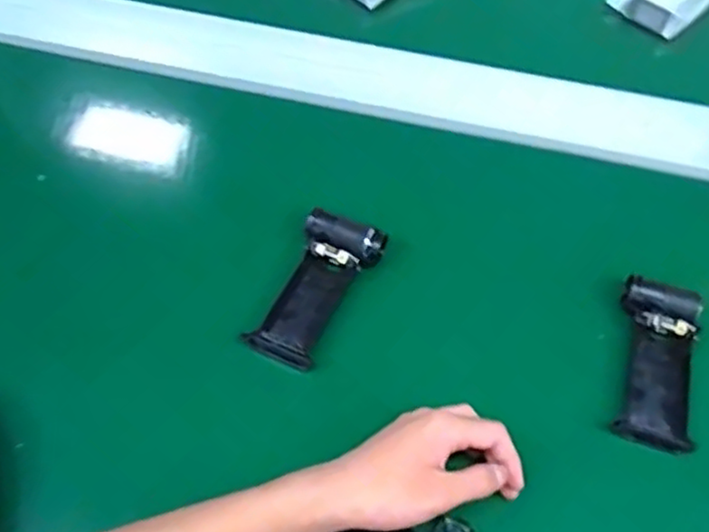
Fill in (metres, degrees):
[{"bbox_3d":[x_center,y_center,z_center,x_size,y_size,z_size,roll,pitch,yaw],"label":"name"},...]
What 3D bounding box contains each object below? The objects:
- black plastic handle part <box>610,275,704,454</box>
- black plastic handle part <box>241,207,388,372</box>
[{"bbox_3d":[0.253,0.082,0.578,0.062,0.037,0.142,14,54,6],"label":"black plastic handle part"},{"bbox_3d":[-0.036,0.020,0.607,0.069,0.044,0.146,26,70,14],"label":"black plastic handle part"}]

